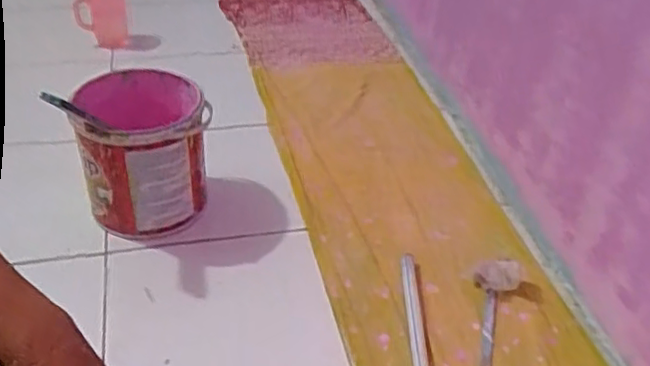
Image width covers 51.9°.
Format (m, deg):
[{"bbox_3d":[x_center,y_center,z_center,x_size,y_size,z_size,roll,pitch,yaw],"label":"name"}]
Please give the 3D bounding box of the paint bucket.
[{"bbox_3d":[-0.273,-0.053,0.991,0.197,0.240,0.190,-20,43,-27],"label":"paint bucket"}]

